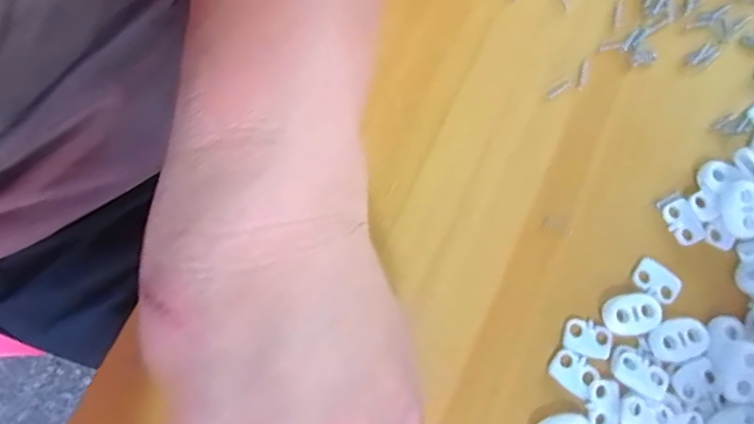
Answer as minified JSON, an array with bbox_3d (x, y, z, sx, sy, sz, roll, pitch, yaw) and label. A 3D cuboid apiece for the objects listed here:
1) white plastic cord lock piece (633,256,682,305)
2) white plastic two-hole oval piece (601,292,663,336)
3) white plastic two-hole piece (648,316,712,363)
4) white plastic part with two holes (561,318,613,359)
[{"bbox_3d":[0.110,0.027,0.206,0.018,0.004,0.013,40,79,5],"label":"white plastic cord lock piece"},{"bbox_3d":[0.098,0.039,0.202,0.022,0.004,0.015,-7,78,-5],"label":"white plastic two-hole oval piece"},{"bbox_3d":[0.114,0.048,0.198,0.022,0.004,0.015,-9,79,-5],"label":"white plastic two-hole piece"},{"bbox_3d":[0.080,0.048,0.200,0.018,0.004,0.013,12,77,-1],"label":"white plastic part with two holes"}]

